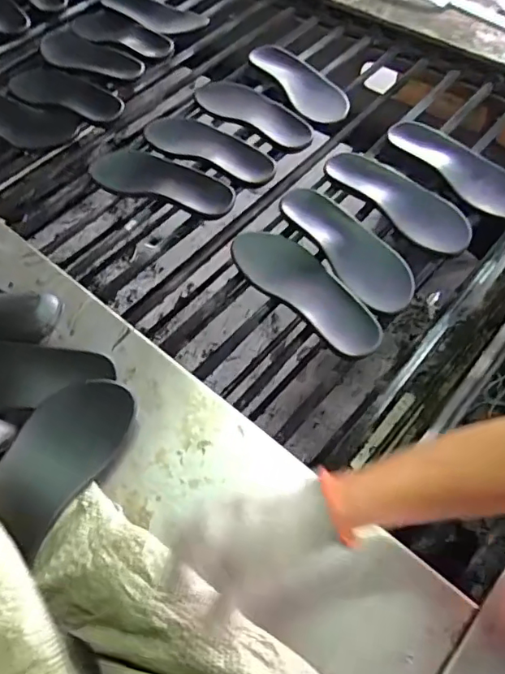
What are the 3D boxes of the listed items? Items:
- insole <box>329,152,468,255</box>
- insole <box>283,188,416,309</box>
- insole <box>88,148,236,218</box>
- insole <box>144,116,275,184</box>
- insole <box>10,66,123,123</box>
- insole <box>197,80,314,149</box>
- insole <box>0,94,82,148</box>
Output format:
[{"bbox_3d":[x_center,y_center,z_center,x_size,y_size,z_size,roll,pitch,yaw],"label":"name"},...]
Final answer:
[{"bbox_3d":[0.221,-0.210,0.782,0.231,0.036,0.091,38,67,23],"label":"insole"},{"bbox_3d":[0.138,-0.132,0.735,0.091,0.027,0.232,-28,61,-15],"label":"insole"},{"bbox_3d":[-0.142,-0.256,0.837,0.257,0.017,0.096,20,61,15],"label":"insole"},{"bbox_3d":[-0.067,-0.320,0.879,0.249,0.010,0.088,27,63,18],"label":"insole"},{"bbox_3d":[-0.341,-0.451,0.969,0.239,0.011,0.097,27,63,18],"label":"insole"},{"bbox_3d":[0.001,-0.408,0.932,0.264,0.012,0.094,33,65,21],"label":"insole"},{"bbox_3d":[-0.422,-0.389,0.940,0.236,0.016,0.095,17,65,7],"label":"insole"}]

